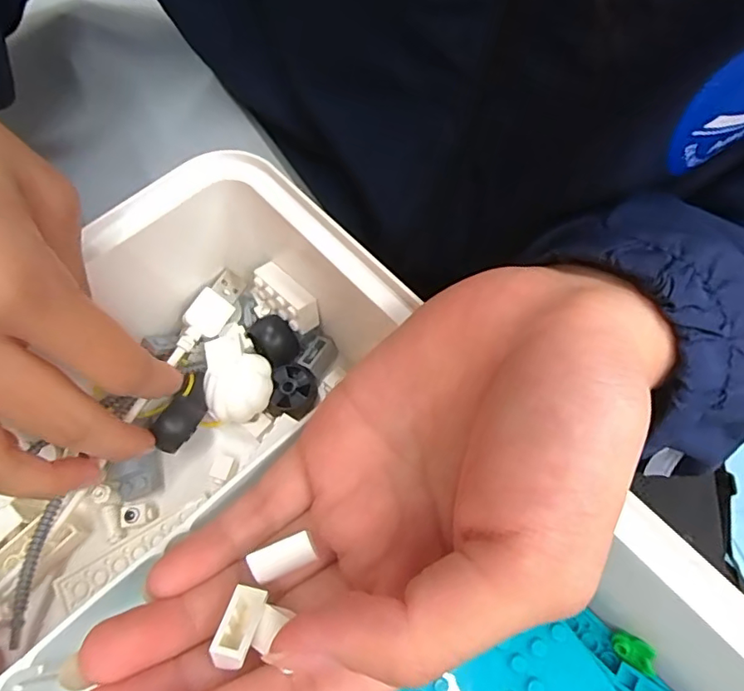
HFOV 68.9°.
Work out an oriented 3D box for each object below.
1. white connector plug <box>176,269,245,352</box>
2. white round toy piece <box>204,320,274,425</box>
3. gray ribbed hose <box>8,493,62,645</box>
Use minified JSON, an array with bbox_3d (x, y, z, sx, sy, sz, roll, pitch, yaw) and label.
[{"bbox_3d":[-0.069,-0.014,0.231,0.015,0.008,0.039,19,68,12],"label":"white connector plug"},{"bbox_3d":[-0.058,0.015,0.230,0.028,0.025,0.035,-33,67,-11],"label":"white round toy piece"},{"bbox_3d":[-0.124,0.082,0.196,0.004,0.005,0.053,11,81,9],"label":"gray ribbed hose"}]

